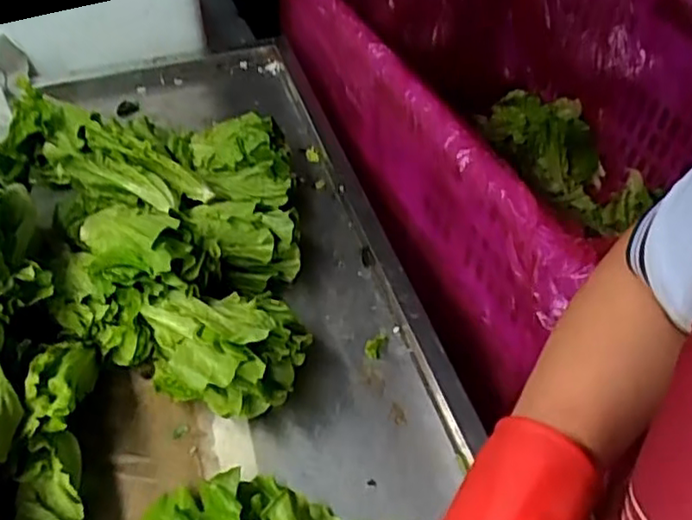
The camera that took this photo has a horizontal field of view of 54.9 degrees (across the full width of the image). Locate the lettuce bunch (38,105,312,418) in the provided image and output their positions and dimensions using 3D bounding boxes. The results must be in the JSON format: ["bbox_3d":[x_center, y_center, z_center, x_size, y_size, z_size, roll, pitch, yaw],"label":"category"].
[{"bbox_3d":[-0.133,-0.022,0.555,0.201,0.100,0.319,-12,50,-11],"label":"lettuce bunch"}]

